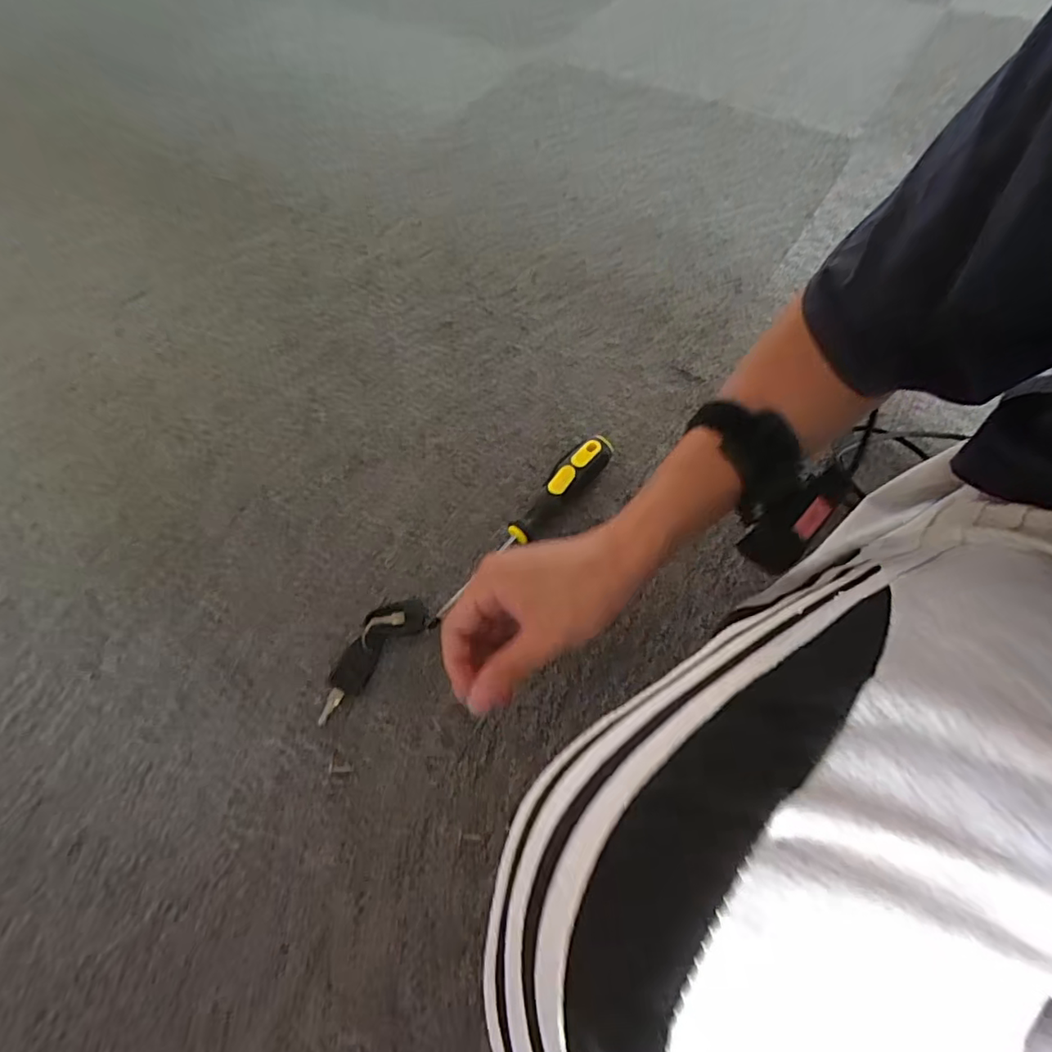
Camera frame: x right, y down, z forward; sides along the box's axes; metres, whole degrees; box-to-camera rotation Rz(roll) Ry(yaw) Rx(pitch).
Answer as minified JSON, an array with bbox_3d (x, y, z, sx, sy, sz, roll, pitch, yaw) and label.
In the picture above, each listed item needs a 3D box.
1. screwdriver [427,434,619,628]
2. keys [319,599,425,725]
[{"bbox_3d":[-0.003,0.000,0.429,0.029,0.034,0.194,39,68,21],"label":"screwdriver"},{"bbox_3d":[-0.114,0.089,0.399,0.034,0.008,0.099,36,67,20],"label":"keys"}]

